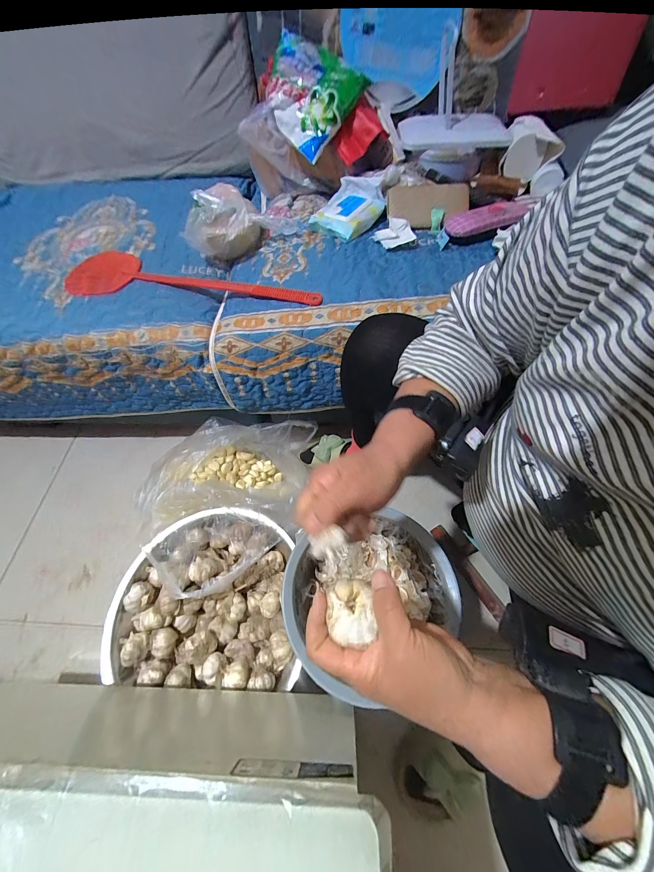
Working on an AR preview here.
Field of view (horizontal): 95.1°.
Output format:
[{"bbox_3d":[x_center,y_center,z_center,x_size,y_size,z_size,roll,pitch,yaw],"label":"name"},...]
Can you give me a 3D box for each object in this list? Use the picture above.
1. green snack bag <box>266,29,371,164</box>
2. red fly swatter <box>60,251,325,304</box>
[{"bbox_3d":[-0.022,-0.626,0.539,0.164,0.133,0.097,-58,27,-8],"label":"green snack bag"},{"bbox_3d":[-0.246,-0.306,0.568,0.476,0.020,0.130,4,62,4],"label":"red fly swatter"}]

